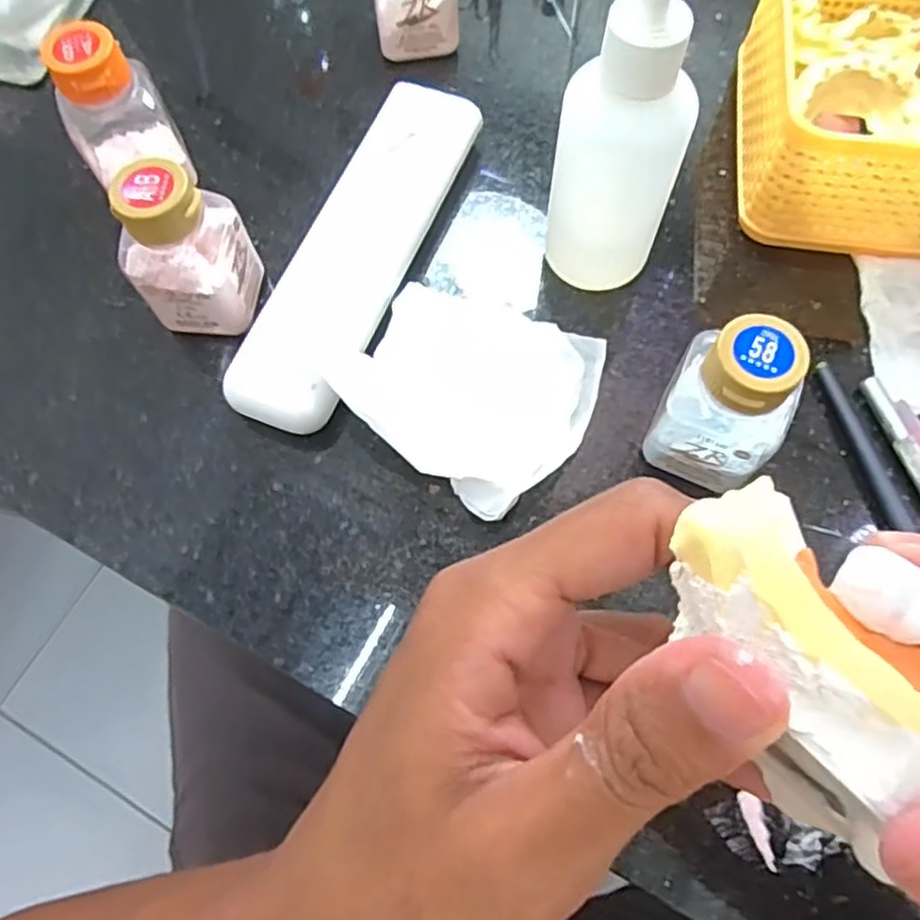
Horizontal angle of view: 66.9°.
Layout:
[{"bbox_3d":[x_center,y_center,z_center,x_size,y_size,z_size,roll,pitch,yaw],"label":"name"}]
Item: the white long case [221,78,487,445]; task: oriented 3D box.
[{"bbox_3d":[-0.044,-0.094,0.312,0.047,0.020,0.178,22,72,8],"label":"white long case"}]

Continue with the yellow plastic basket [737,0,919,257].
[{"bbox_3d":[0.194,-0.166,0.312,0.128,0.063,0.137,8,71,3],"label":"yellow plastic basket"}]

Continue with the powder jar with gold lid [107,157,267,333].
[{"bbox_3d":[-0.111,-0.084,0.284,0.041,0.074,0.038,3,71,1],"label":"powder jar with gold lid"}]

